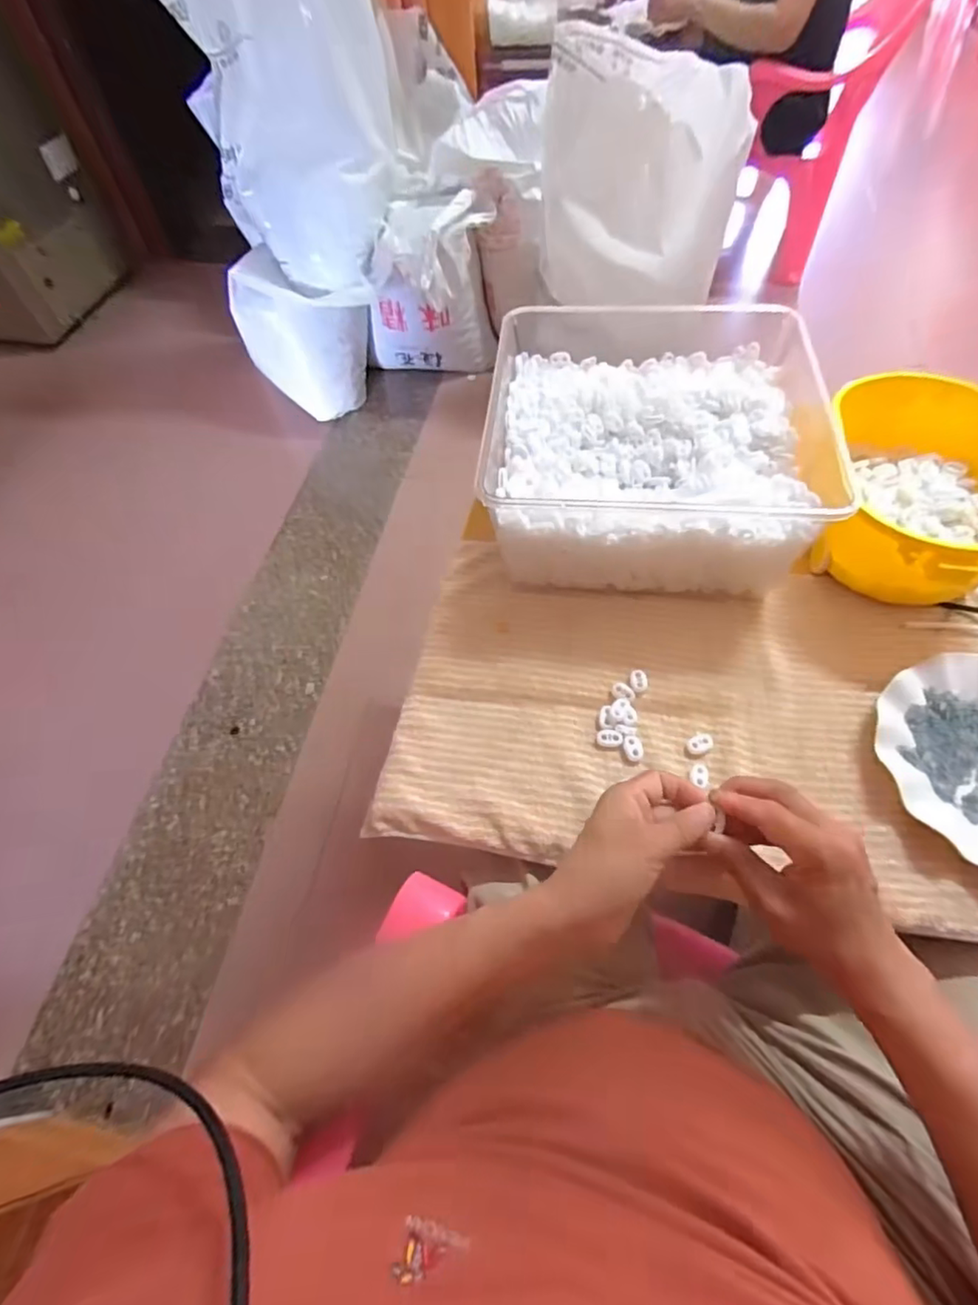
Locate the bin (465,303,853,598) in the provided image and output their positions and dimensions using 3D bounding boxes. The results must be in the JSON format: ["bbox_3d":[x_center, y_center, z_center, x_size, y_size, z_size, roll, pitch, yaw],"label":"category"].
[{"bbox_3d":[0.149,-0.200,0.580,0.277,0.110,0.272,4,58,6],"label":"bin"}]

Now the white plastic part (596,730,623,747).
[{"bbox_3d":[0.104,0.074,0.500,0.022,0.005,0.014,2,58,4],"label":"white plastic part"}]

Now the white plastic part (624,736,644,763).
[{"bbox_3d":[0.124,0.081,0.495,0.016,0.004,0.023,-10,58,-3],"label":"white plastic part"}]

